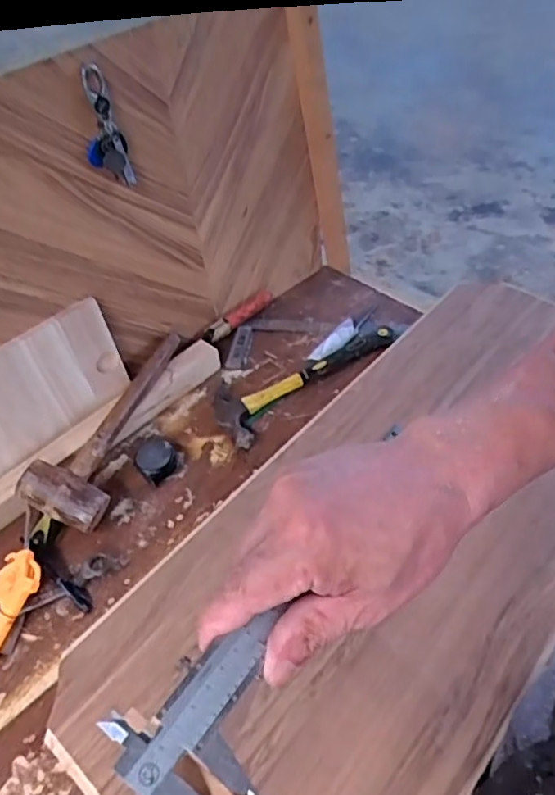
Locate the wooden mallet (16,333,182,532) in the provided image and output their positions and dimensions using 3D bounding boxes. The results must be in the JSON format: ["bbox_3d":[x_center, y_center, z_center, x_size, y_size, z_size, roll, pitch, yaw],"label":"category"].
[{"bbox_3d":[-0.215,0.028,0.852,0.098,0.056,0.333,15,50,19],"label":"wooden mallet"}]

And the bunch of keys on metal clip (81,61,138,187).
[{"bbox_3d":[-0.200,-0.305,0.694,0.045,0.134,0.013,-23,49,-15],"label":"bunch of keys on metal clip"}]

